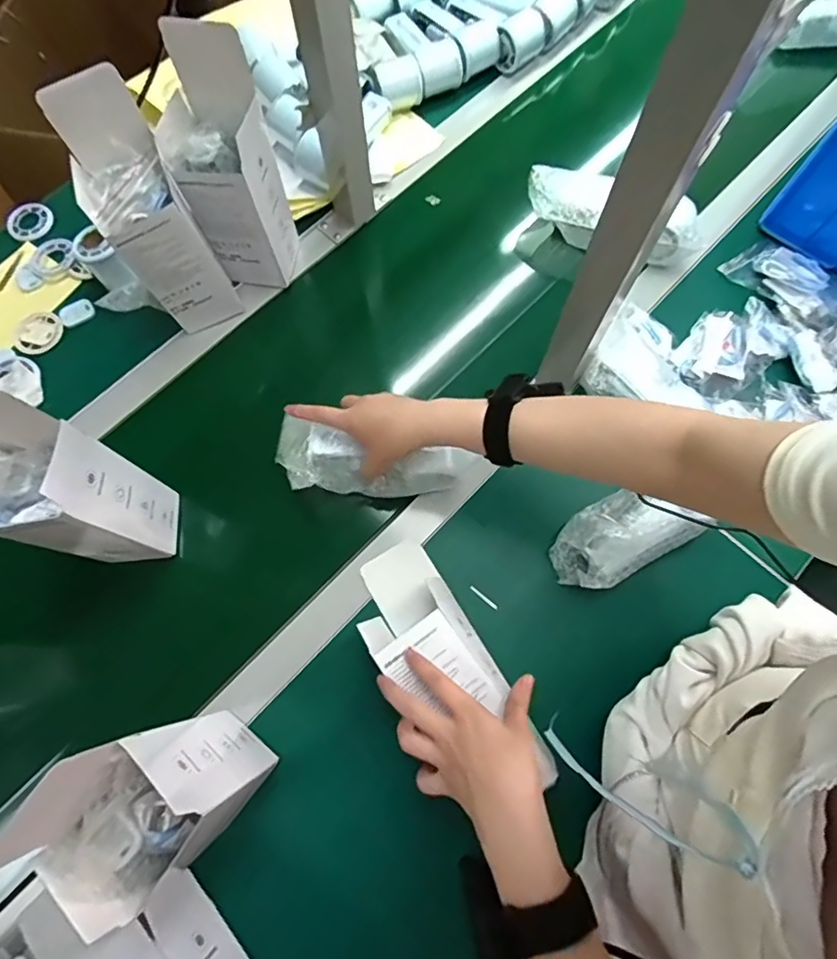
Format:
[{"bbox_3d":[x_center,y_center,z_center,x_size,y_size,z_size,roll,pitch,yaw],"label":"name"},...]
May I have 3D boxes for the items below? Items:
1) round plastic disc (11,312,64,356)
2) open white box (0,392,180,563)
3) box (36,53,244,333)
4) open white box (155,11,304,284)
[{"bbox_3d":[-0.457,-0.178,0.634,0.059,0.004,0.056,0,73,1],"label":"round plastic disc"},{"bbox_3d":[-0.303,0.015,0.460,0.084,0.213,0.080,3,73,2],"label":"open white box"},{"bbox_3d":[-0.265,-0.255,0.533,0.082,0.228,0.085,-25,74,-6],"label":"box"},{"bbox_3d":[-0.191,-0.311,0.548,0.082,0.231,0.081,7,73,4],"label":"open white box"}]

